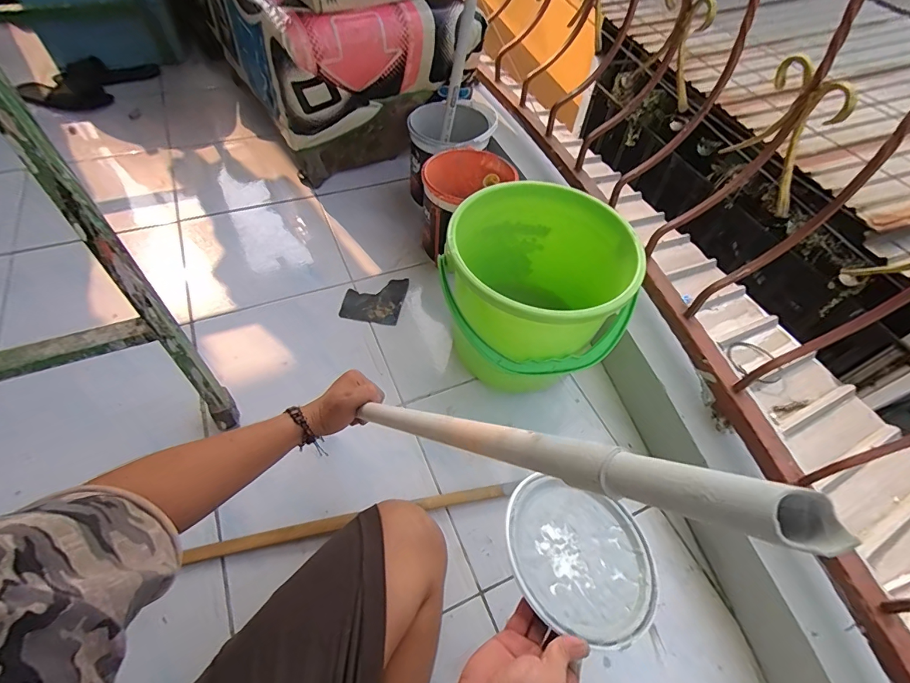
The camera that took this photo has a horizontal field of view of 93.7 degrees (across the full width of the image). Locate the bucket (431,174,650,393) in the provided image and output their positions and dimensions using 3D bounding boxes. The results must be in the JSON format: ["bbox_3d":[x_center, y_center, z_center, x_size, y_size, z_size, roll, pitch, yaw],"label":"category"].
[{"bbox_3d":[0.131,-0.079,0.692,0.290,0.231,0.296,32,60,17],"label":"bucket"}]

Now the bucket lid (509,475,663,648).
[{"bbox_3d":[0.135,0.226,0.455,0.169,0.011,0.152,22,44,-7],"label":"bucket lid"}]

